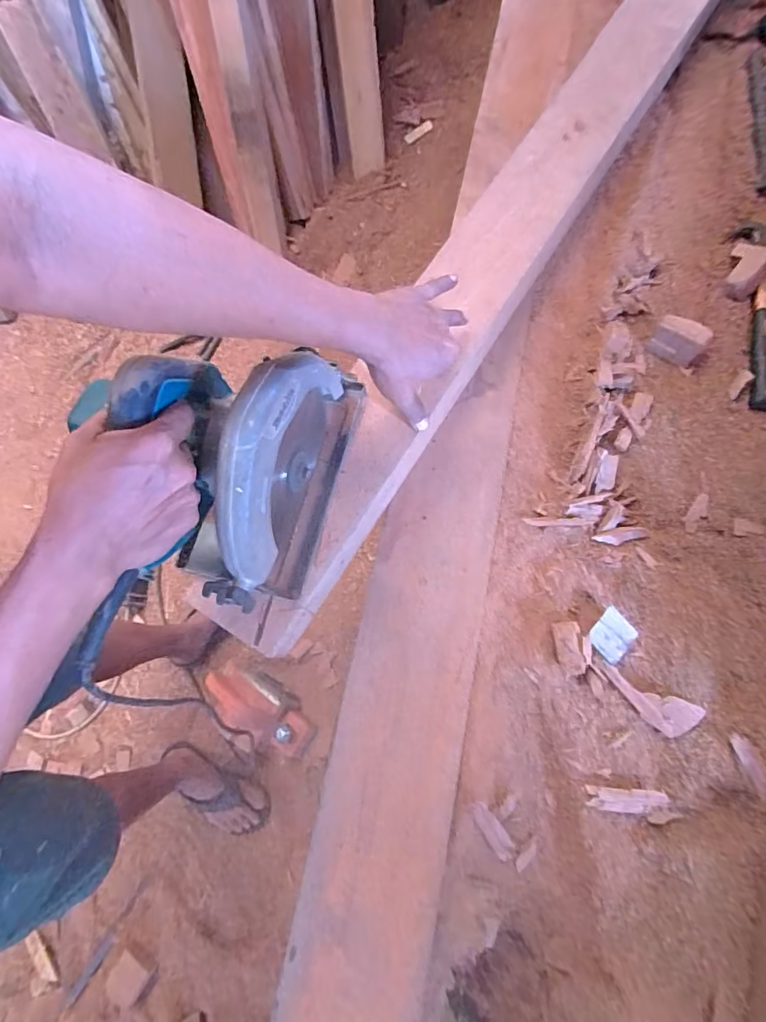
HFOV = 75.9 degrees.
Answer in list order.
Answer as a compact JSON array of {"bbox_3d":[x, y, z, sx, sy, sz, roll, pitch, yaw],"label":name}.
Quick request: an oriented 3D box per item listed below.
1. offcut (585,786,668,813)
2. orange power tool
[{"bbox_3d":[0.225,0.267,0.454,0.068,0.011,0.018,1,73,6],"label":"offcut"},{"bbox_3d":[-0.268,0.418,1.052,0.264,0.117,0.105,31,79,14],"label":"orange power tool"}]

